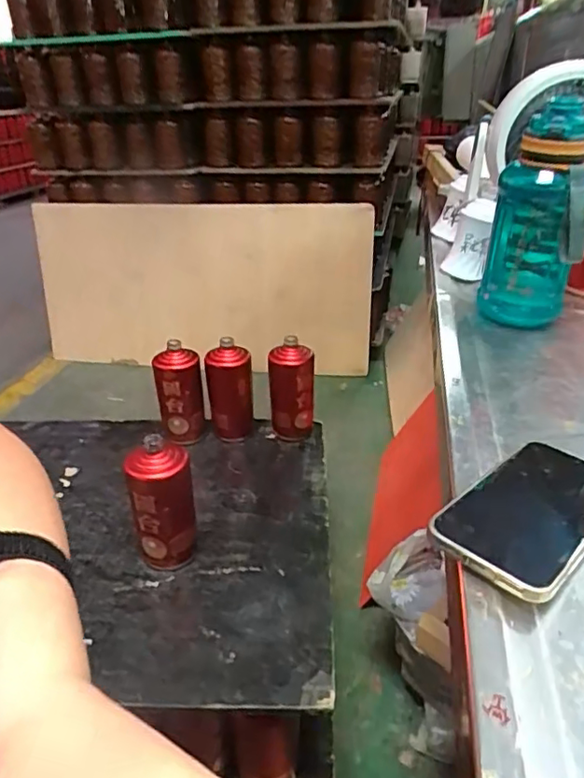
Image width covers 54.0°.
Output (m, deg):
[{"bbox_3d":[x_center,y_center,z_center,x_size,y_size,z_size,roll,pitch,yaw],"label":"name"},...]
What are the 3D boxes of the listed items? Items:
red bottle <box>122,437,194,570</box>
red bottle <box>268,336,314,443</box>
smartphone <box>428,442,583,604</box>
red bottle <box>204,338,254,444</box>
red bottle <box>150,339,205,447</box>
[{"bbox_3d":[-0.170,0.159,0.768,0.066,0.183,0.073,16,34,29],"label":"red bottle"},{"bbox_3d":[0.000,0.011,1.028,0.078,0.177,0.068,-3,29,-1],"label":"red bottle"},{"bbox_3d":[0.158,0.076,0.371,0.076,0.011,0.156,24,33,38],"label":"smartphone"},{"bbox_3d":[-0.112,0.000,1.045,0.082,0.183,0.084,-4,29,-3],"label":"red bottle"},{"bbox_3d":[-0.201,0.016,1.022,0.081,0.171,0.066,-2,29,0],"label":"red bottle"}]

